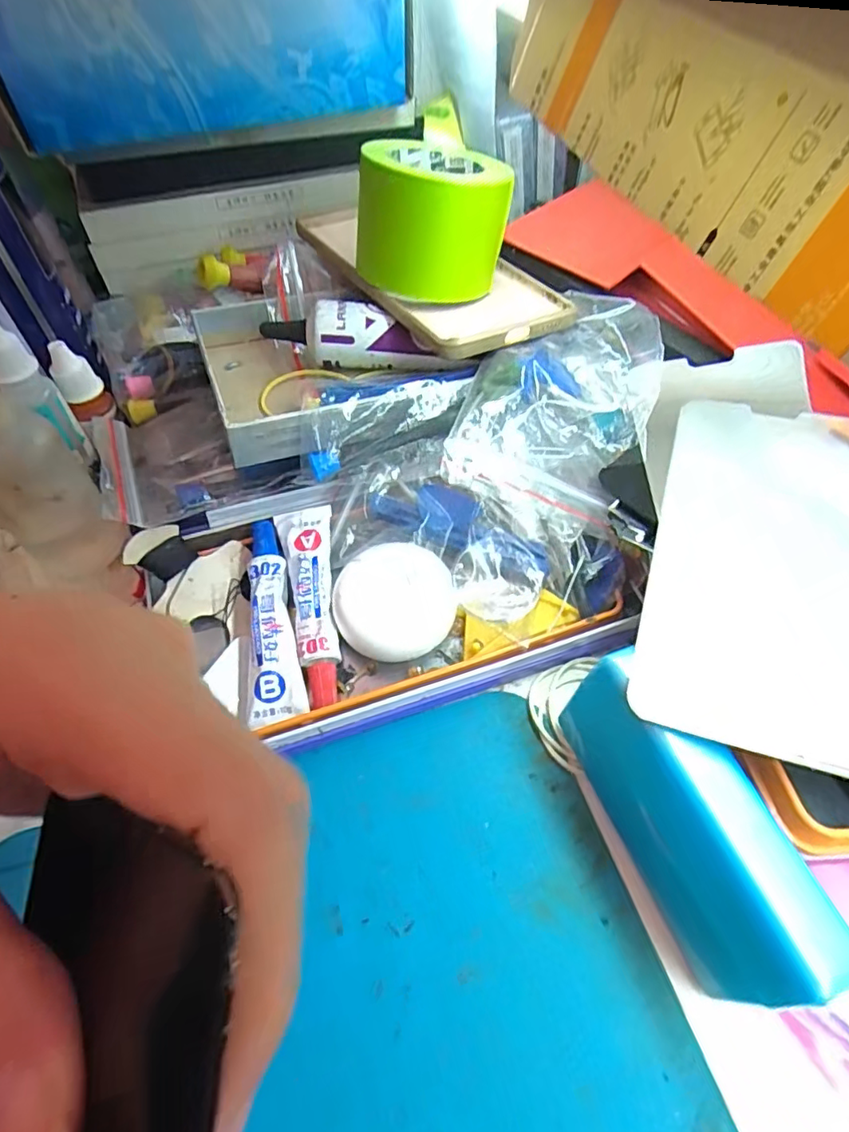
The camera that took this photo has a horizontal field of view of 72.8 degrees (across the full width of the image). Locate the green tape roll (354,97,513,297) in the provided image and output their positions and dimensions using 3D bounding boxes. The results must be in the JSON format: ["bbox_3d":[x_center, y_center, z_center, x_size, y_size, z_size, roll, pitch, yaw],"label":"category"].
[{"bbox_3d":[0.003,-0.160,0.265,0.065,0.060,0.059,4,55,2],"label":"green tape roll"}]

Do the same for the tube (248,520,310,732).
[{"bbox_3d":[-0.058,0.017,0.223,0.018,0.020,0.086,-7,55,-6],"label":"tube"}]

